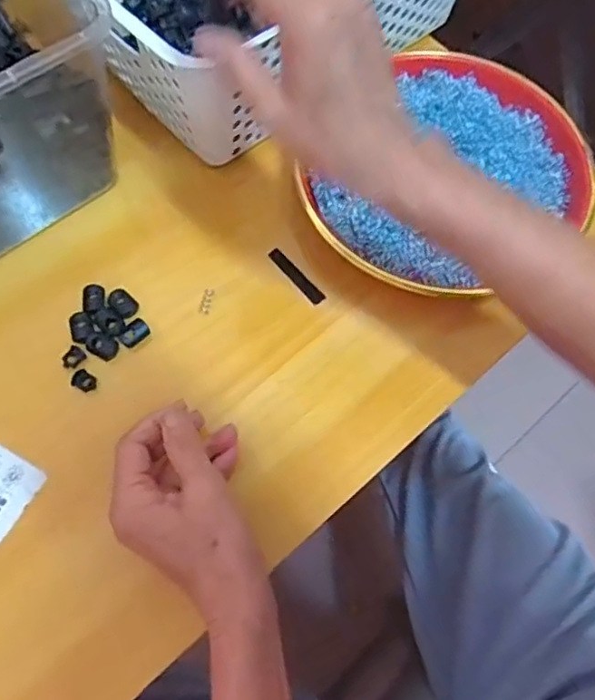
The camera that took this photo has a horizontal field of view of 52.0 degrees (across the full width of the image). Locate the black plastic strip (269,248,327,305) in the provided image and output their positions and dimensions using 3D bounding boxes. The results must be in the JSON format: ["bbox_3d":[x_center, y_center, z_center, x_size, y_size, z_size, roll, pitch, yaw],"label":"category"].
[{"bbox_3d":[-0.001,-0.054,0.440,0.010,0.004,0.053,-38,74,-16],"label":"black plastic strip"}]

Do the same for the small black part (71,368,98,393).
[{"bbox_3d":[-0.140,0.020,0.400,0.016,0.004,0.013,20,69,7],"label":"small black part"}]

